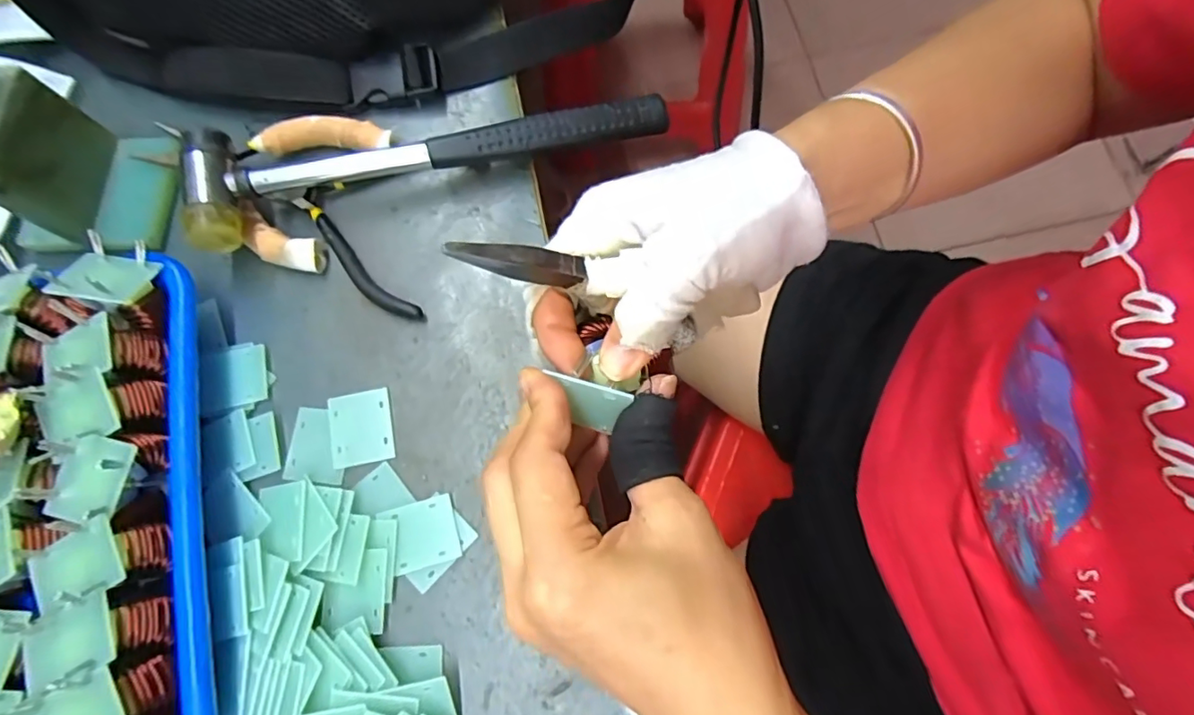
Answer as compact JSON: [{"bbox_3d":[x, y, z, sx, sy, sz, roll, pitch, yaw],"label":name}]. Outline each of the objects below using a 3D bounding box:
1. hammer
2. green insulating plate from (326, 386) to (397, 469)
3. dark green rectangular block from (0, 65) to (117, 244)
[{"bbox_3d":[-0.088,-0.116,0.295,0.244,0.035,0.066,-18,74,-4],"label":"hammer"},{"bbox_3d":[-0.114,0.034,0.270,0.029,0.004,0.035,-12,74,-2],"label":"green insulating plate"},{"bbox_3d":[-0.279,-0.101,0.283,0.015,0.057,0.064,1,74,2],"label":"dark green rectangular block"}]

